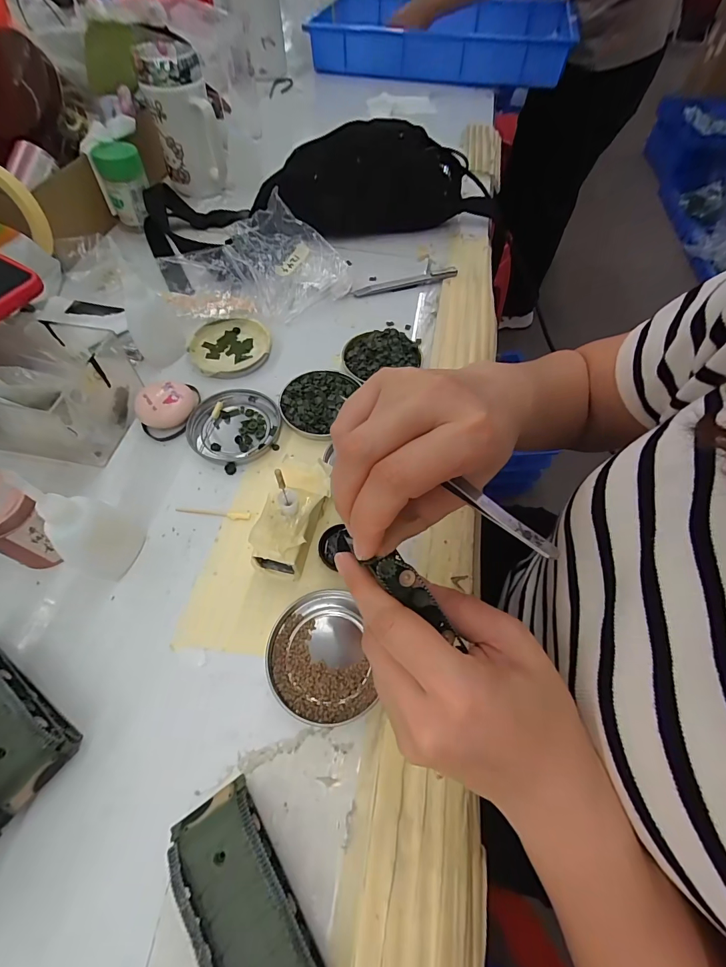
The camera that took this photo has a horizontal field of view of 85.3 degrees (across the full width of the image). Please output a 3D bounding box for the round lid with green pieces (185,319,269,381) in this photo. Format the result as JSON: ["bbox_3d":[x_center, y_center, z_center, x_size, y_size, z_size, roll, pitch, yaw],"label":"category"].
[{"bbox_3d":[-0.134,-0.138,0.398,0.078,0.010,0.071,1,59,-2],"label":"round lid with green pieces"}]

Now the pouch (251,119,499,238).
[{"bbox_3d":[0.014,-0.380,0.497,0.306,0.096,0.076,5,59,0],"label":"pouch"}]

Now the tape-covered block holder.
[{"bbox_3d":[-0.050,0.023,0.289,0.040,0.043,0.085,13,60,6],"label":"tape-covered block holder"}]

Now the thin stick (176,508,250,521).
[{"bbox_3d":[-0.118,0.024,0.309,0.059,0.004,0.007,4,59,0],"label":"thin stick"}]

